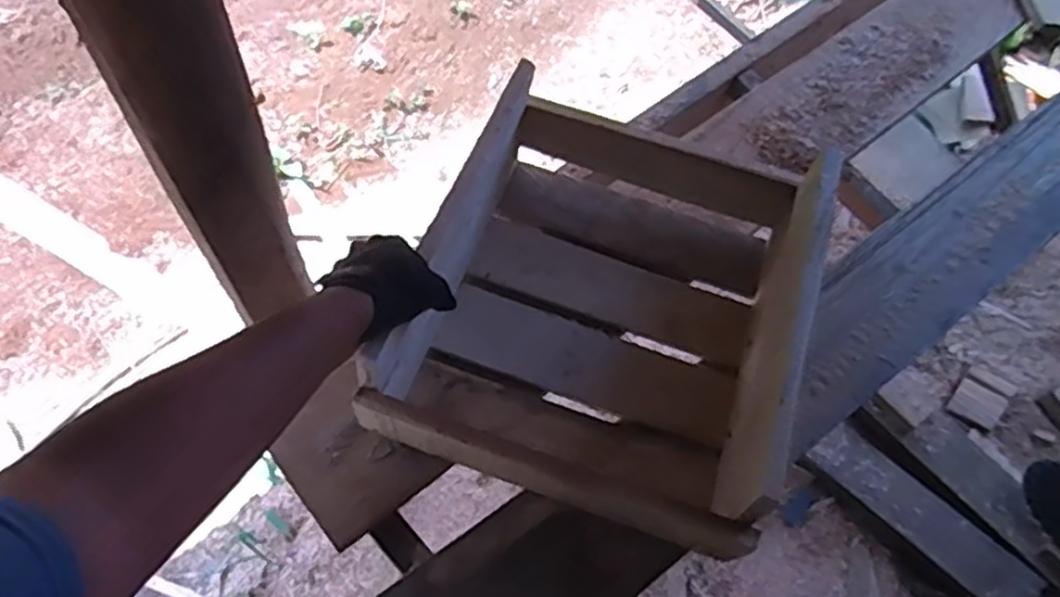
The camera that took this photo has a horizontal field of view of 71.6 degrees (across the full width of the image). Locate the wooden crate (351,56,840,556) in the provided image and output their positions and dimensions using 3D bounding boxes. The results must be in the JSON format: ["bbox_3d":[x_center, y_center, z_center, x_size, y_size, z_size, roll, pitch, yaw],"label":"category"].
[{"bbox_3d":[0.090,-0.007,0.817,0.374,0.206,0.466,18,63,7],"label":"wooden crate"}]

